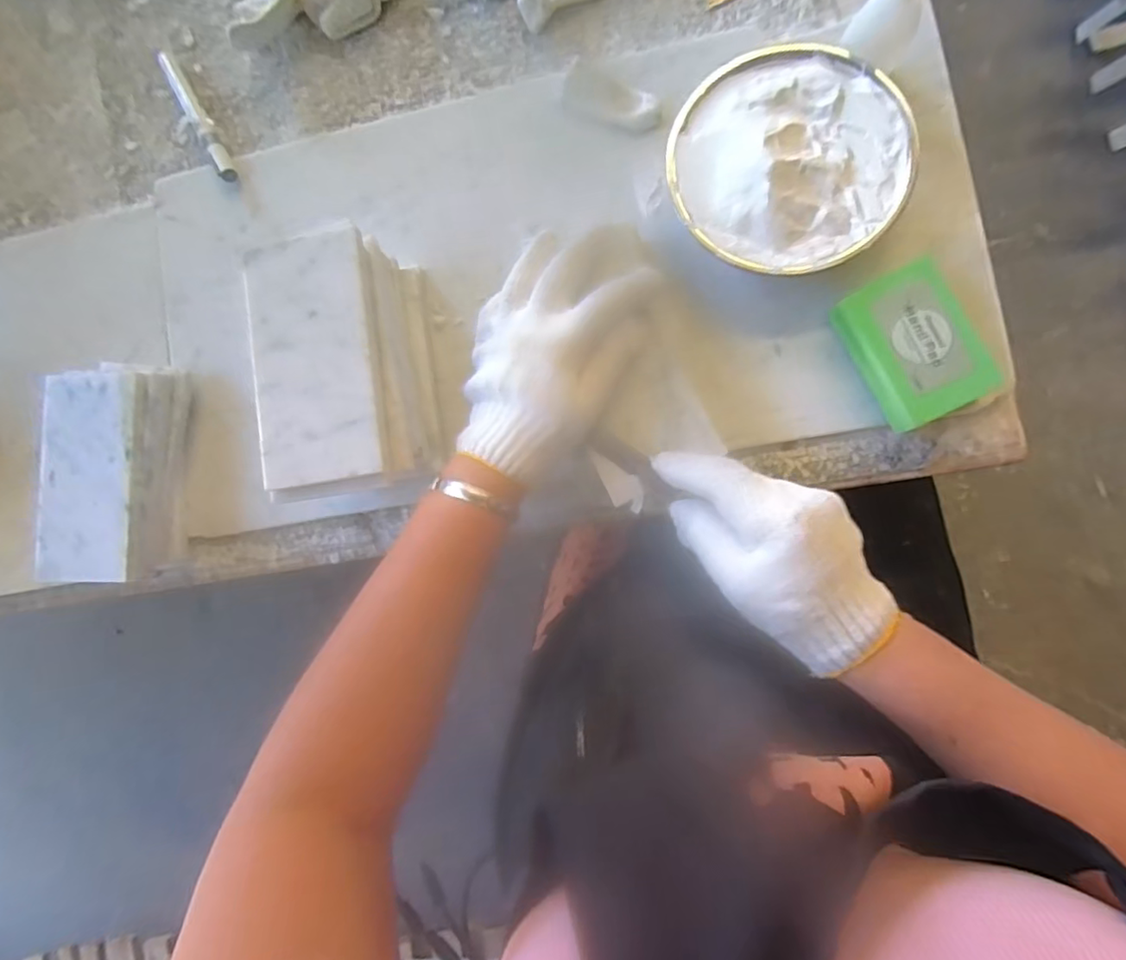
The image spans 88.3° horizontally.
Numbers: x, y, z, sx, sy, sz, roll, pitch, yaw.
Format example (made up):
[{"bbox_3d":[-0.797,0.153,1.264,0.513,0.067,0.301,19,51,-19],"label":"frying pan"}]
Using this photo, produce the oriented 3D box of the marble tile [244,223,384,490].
[{"bbox_3d":[-0.152,-0.074,0.350,0.072,0.008,0.149,-7,85,5],"label":"marble tile"}]

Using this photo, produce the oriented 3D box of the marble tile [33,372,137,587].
[{"bbox_3d":[-0.342,-0.004,0.417,0.070,0.012,0.150,0,86,6],"label":"marble tile"}]

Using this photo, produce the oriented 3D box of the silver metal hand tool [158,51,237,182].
[{"bbox_3d":[-0.295,-0.294,0.467,0.015,0.017,0.136,-33,83,3],"label":"silver metal hand tool"}]

